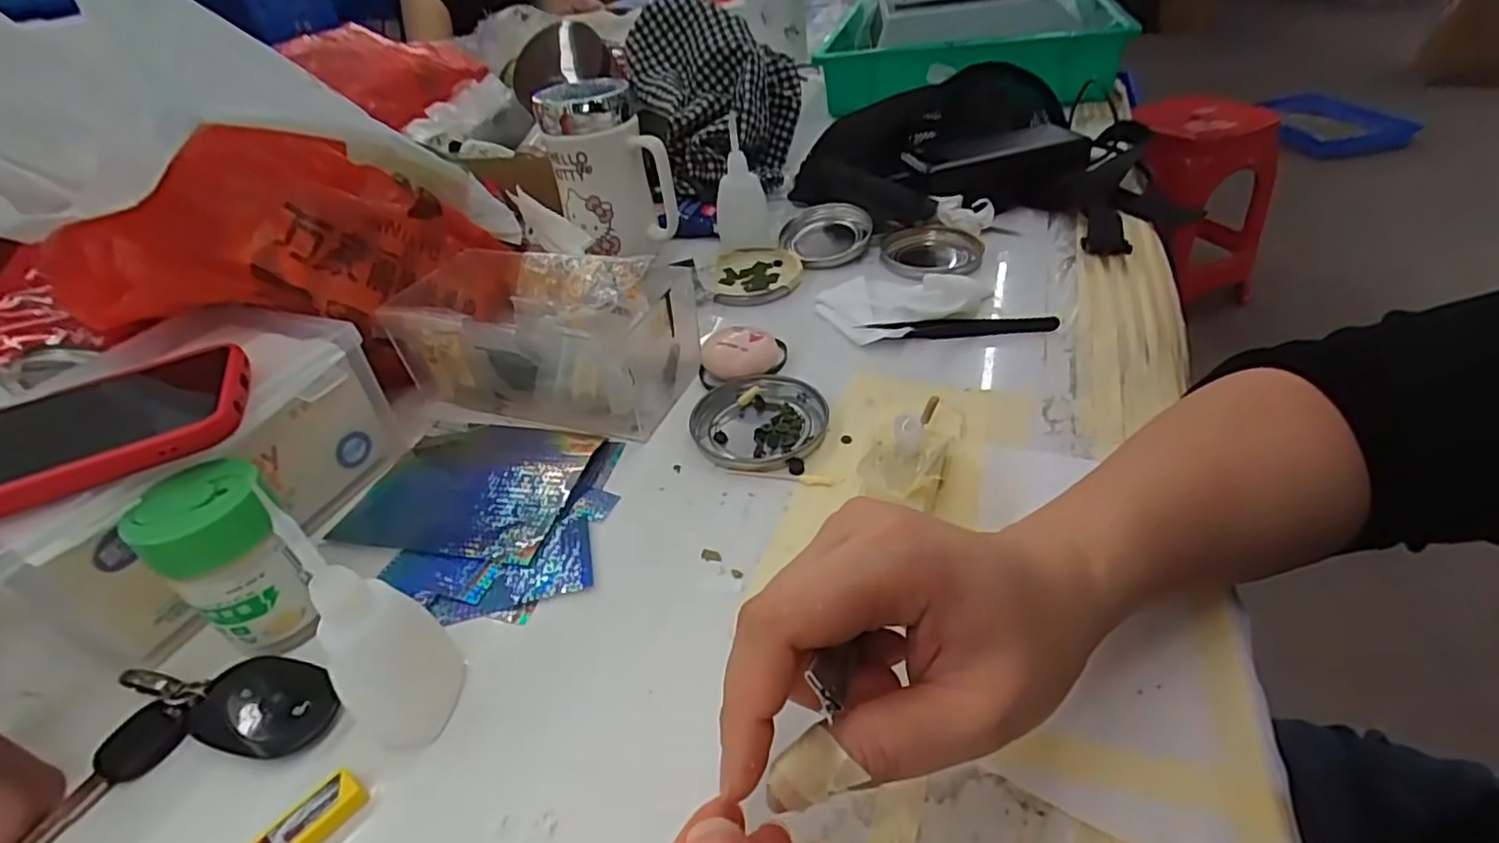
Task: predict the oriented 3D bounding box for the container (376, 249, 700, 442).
[{"bbox_3d":[-0.133,-0.056,0.435,0.183,0.071,0.105,12,42,22],"label":"container"}]

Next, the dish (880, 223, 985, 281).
[{"bbox_3d":[0.147,-0.134,0.540,0.077,0.015,0.081,-4,39,3],"label":"dish"}]

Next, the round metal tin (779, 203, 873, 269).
[{"bbox_3d":[0.065,-0.158,0.565,0.077,0.022,0.075,-2,39,6],"label":"round metal tin"}]

